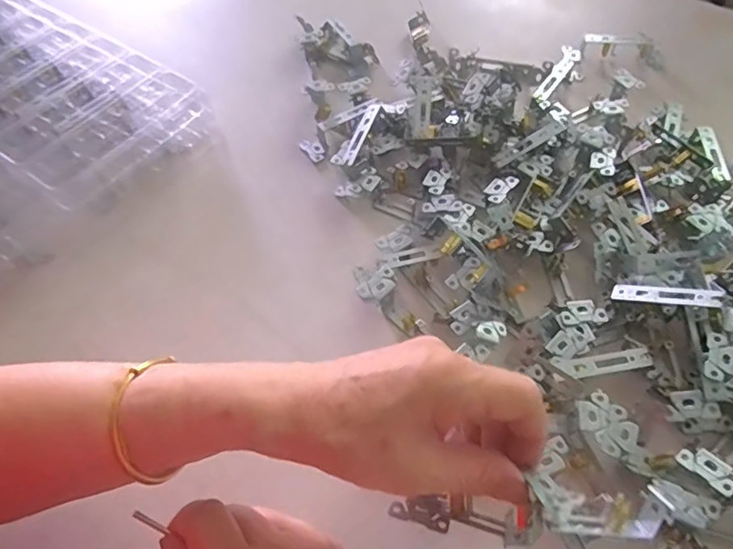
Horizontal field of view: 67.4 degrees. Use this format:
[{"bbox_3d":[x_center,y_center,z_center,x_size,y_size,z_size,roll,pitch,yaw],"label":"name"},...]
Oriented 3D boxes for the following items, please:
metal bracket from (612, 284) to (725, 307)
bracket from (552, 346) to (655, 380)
[{"bbox_3d":[0.206,0.013,0.380,0.068,0.006,0.013,2,51,41],"label":"metal bracket"},{"bbox_3d":[0.159,0.060,0.369,0.063,0.004,0.016,-6,63,3],"label":"bracket"}]

